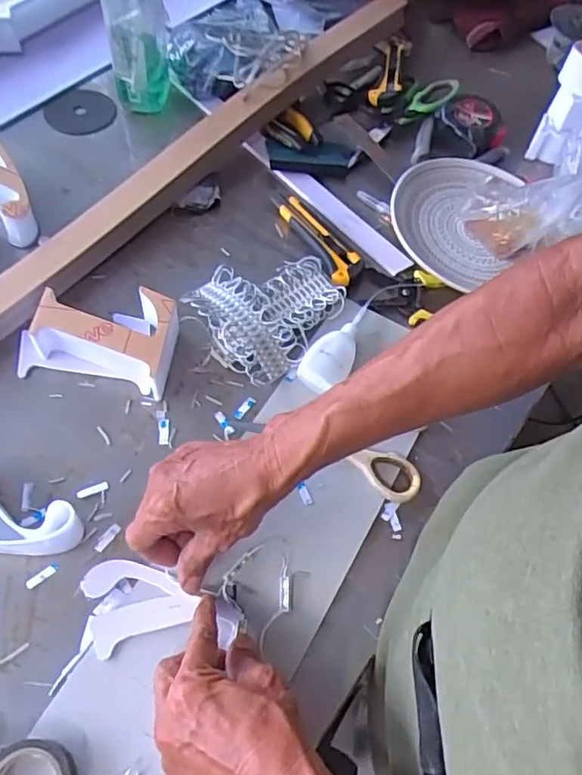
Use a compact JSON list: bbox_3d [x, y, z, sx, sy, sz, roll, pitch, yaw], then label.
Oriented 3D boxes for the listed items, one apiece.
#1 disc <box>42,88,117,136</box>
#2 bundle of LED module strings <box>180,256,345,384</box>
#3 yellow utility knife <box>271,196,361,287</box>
[{"bbox_3d":[-0.267,-0.353,0.737,0.079,0.012,0.083,2,59,-3],"label":"disc"},{"bbox_3d":[-0.022,-0.086,0.587,0.124,0.035,0.147,41,65,18],"label":"bundle of LED module strings"},{"bbox_3d":[0.031,-0.171,0.654,0.039,0.017,0.146,-24,64,-17],"label":"yellow utility knife"}]

